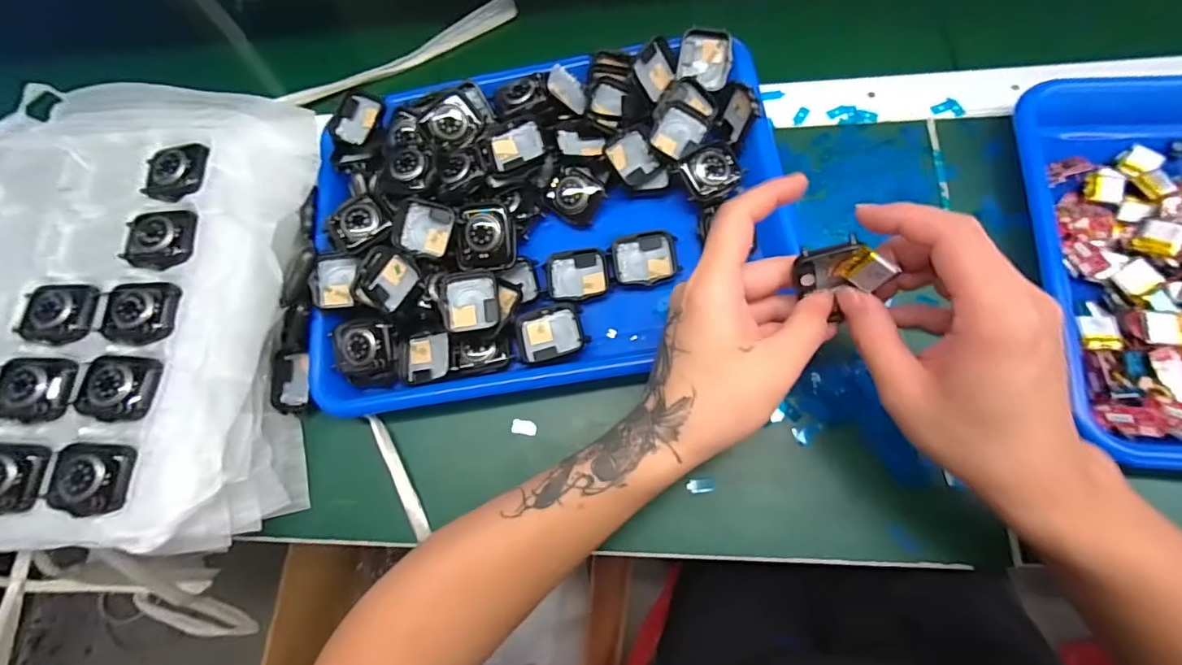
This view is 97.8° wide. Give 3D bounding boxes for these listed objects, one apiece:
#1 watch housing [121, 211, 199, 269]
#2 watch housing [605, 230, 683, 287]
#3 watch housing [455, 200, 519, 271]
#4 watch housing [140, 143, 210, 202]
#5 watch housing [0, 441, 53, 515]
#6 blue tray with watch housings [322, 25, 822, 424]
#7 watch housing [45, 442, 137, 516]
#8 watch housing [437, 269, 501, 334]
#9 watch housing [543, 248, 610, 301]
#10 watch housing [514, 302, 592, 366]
[{"bbox_3d":[-0.277,-0.060,0.331,0.046,0.007,0.039,-3,72,6],"label":"watch housing"},{"bbox_3d":[0.037,-0.050,0.360,0.047,0.011,0.038,-7,71,5],"label":"watch housing"},{"bbox_3d":[-0.072,-0.066,0.353,0.040,0.013,0.044,-4,98,2],"label":"watch housing"},{"bbox_3d":[-0.277,-0.107,0.342,0.044,0.011,0.038,3,73,8],"label":"watch housing"},{"bbox_3d":[-0.338,0.083,0.295,0.052,0.008,0.039,-2,72,7],"label":"watch housing"},{"bbox_3d":[-0.034,-0.083,0.364,0.336,0.045,0.238,-12,71,4],"label":"blue tray with watch housings"},{"bbox_3d":[-0.282,0.082,0.289,0.046,0.007,0.037,-1,72,7],"label":"watch housing"},{"bbox_3d":[-0.082,-0.021,0.350,0.038,0.015,0.042,-12,71,3],"label":"watch housing"},{"bbox_3d":[-0.010,-0.040,0.363,0.042,0.007,0.036,-12,71,4],"label":"watch housing"},{"bbox_3d":[-0.027,0.001,0.346,0.045,0.011,0.036,-14,71,3],"label":"watch housing"}]

